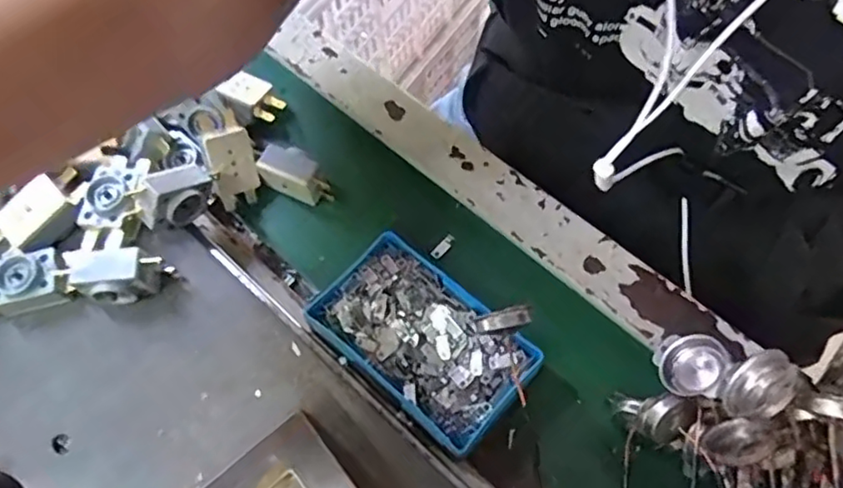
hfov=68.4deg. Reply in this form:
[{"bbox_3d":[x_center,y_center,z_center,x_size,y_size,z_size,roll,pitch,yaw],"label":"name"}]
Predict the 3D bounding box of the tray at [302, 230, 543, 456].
[{"bbox_3d":[0.001,0.053,0.346,0.113,0.028,0.070,38,73,17],"label":"tray"}]

